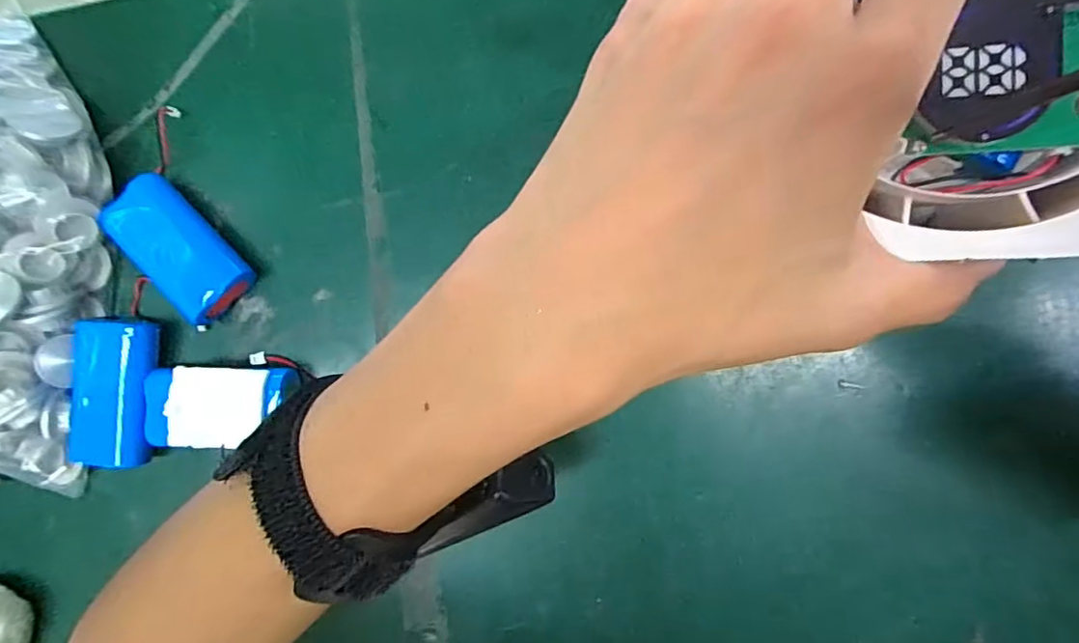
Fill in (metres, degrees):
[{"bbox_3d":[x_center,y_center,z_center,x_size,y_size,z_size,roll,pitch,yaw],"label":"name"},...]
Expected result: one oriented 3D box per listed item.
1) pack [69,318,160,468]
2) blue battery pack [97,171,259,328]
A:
[{"bbox_3d":[-0.199,0.034,0.272,0.037,0.019,0.069,8,92,6],"label":"pack"},{"bbox_3d":[-0.167,-0.033,0.267,0.035,0.019,0.070,-45,86,5],"label":"blue battery pack"}]

